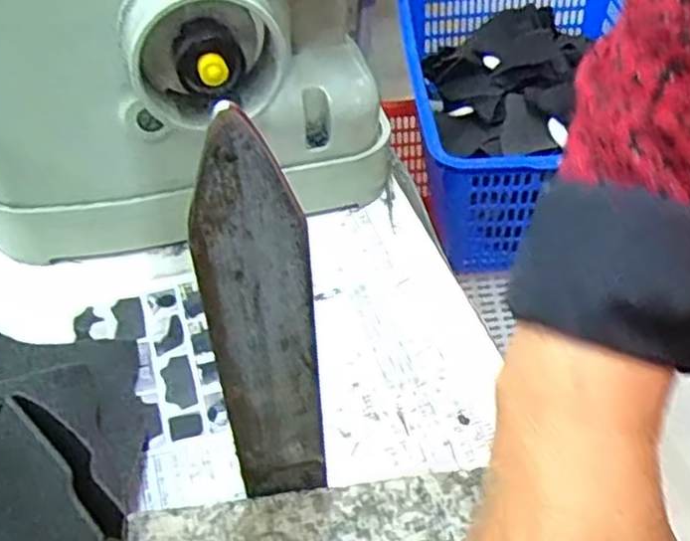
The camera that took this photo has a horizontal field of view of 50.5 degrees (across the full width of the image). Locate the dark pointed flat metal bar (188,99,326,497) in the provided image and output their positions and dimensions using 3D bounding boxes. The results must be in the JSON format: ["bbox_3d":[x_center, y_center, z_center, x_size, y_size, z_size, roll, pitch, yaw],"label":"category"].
[{"bbox_3d":[-0.032,0.030,0.288,0.040,0.209,0.004,-9,44,-8],"label":"dark pointed flat metal bar"}]

